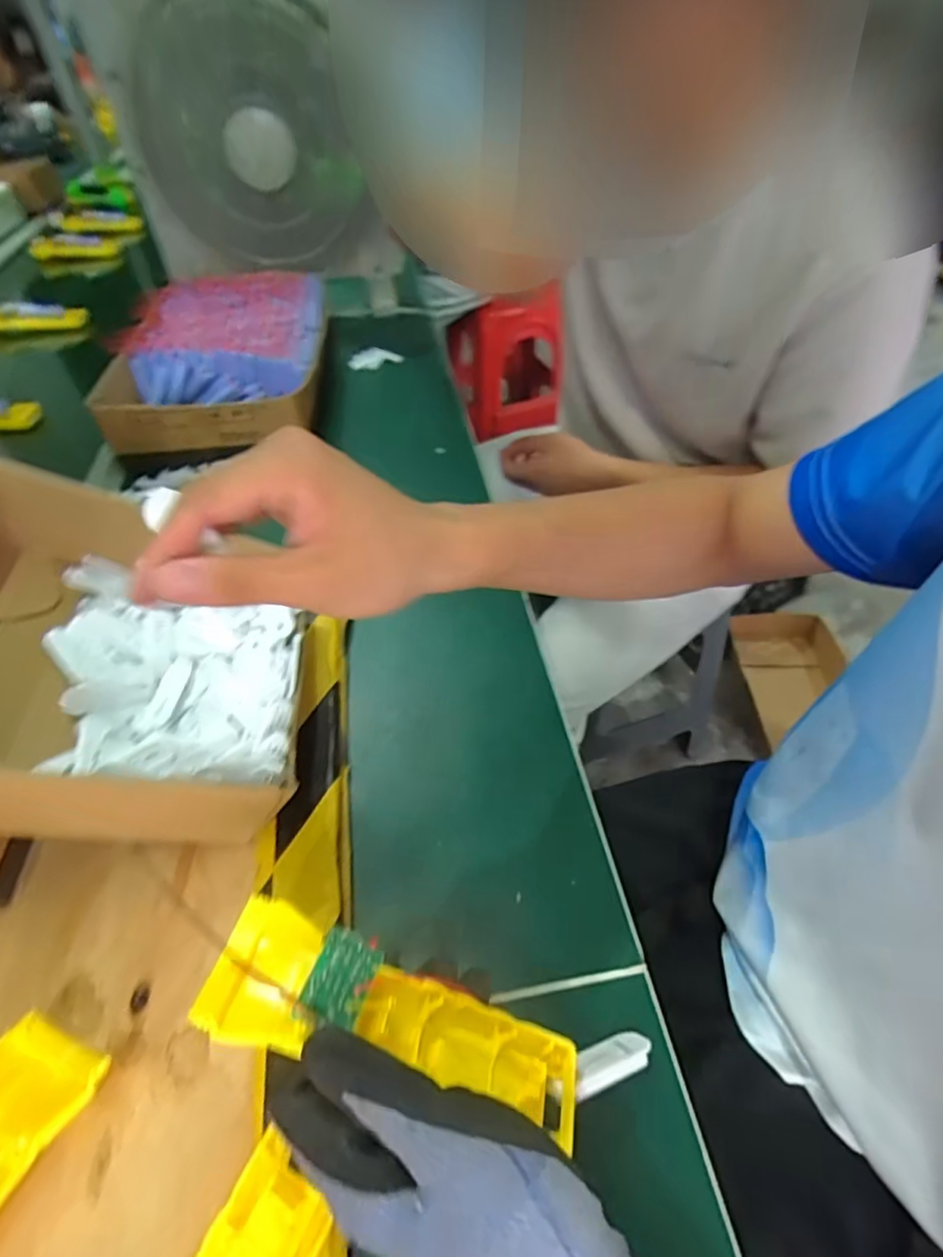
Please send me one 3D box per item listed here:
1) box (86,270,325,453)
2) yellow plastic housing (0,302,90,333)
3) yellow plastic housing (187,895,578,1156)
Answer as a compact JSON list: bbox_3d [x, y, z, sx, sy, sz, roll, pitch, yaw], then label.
[{"bbox_3d":[-0.304,-0.341,0.748,0.230,0.084,0.385,-6,48,-4],"label":"box"},{"bbox_3d":[-0.715,-0.495,0.956,0.186,0.057,0.030,-1,47,-3],"label":"yellow plastic housing"},{"bbox_3d":[-0.028,0.166,0.251,0.162,0.019,0.049,24,48,-8],"label":"yellow plastic housing"}]

